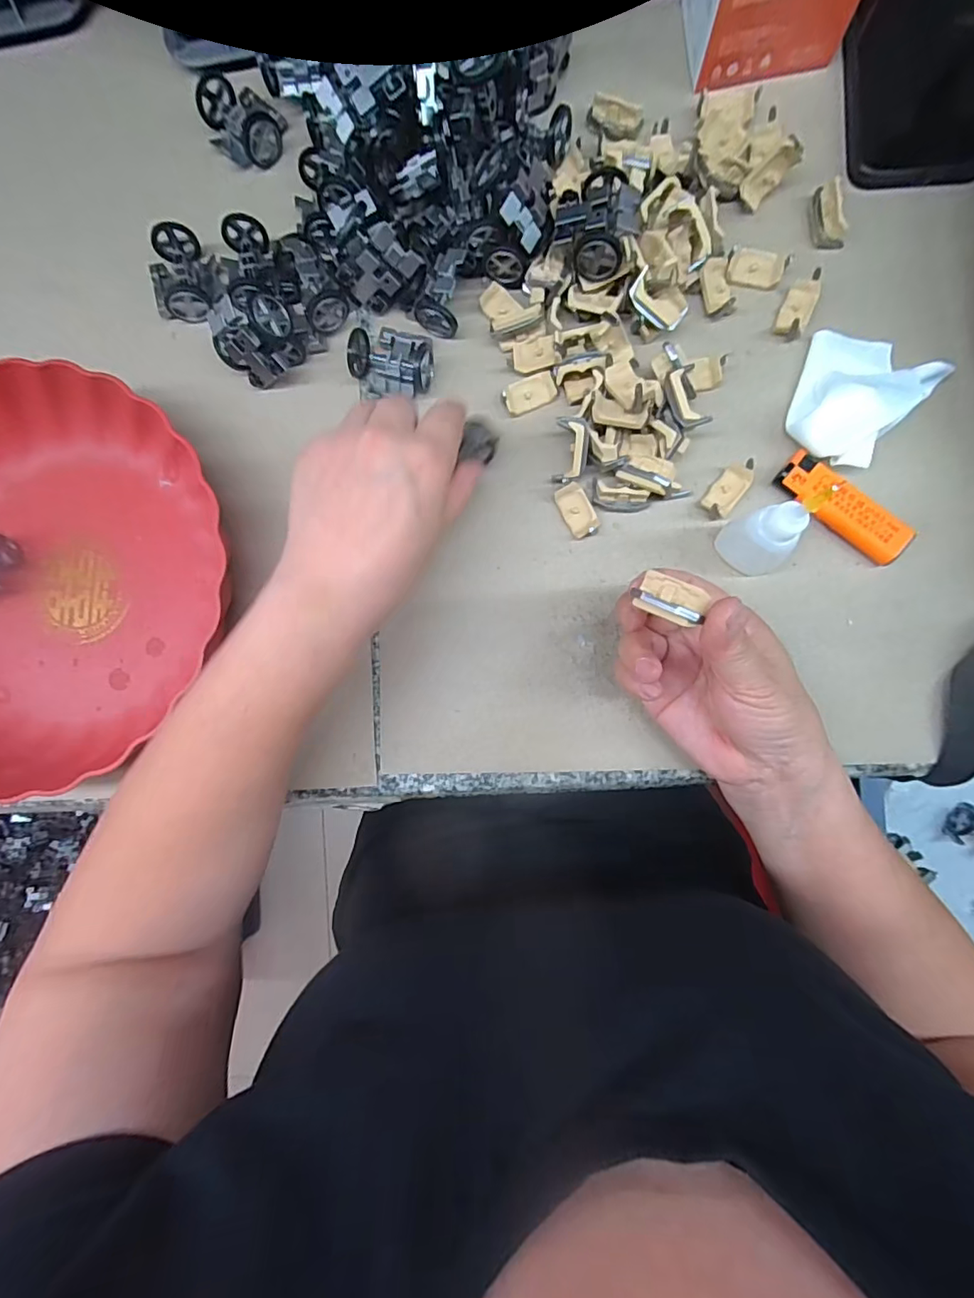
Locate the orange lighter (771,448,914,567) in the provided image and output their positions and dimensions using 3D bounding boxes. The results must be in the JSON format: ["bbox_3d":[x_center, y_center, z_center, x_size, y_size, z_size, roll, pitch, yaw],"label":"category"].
[{"bbox_3d":[0.206,-0.082,0.304,0.079,0.015,0.025,39,90,5],"label":"orange lighter"}]

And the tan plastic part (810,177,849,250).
[{"bbox_3d":[0.207,-0.264,0.315,0.014,0.014,0.035,-14,86,3],"label":"tan plastic part"}]

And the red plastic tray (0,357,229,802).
[{"bbox_3d":[-0.275,-0.039,0.320,0.239,0.047,0.246,-16,86,3],"label":"red plastic tray"}]

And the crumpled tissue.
[{"bbox_3d":[0.212,-0.152,0.302,0.086,0.028,0.068,-45,85,1],"label":"crumpled tissue"}]

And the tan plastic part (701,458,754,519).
[{"bbox_3d":[0.143,-0.094,0.308,0.016,0.016,0.035,38,90,5],"label":"tan plastic part"}]

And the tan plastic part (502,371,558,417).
[{"bbox_3d":[0.027,-0.158,0.323,0.033,0.009,0.019,-24,107,2],"label":"tan plastic part"}]

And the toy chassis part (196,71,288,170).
[{"bbox_3d":[-0.163,-0.351,0.346,0.053,0.022,0.041,38,90,5],"label":"toy chassis part"}]

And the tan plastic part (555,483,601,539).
[{"bbox_3d":[0.055,-0.084,0.317,0.017,0.012,0.032,-27,85,2],"label":"tan plastic part"}]

